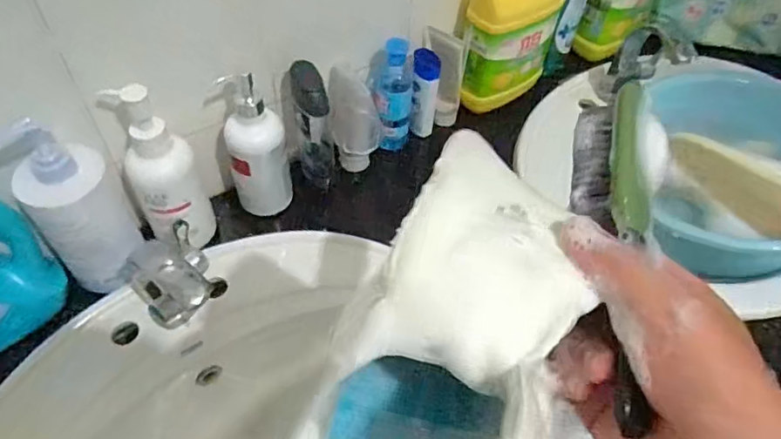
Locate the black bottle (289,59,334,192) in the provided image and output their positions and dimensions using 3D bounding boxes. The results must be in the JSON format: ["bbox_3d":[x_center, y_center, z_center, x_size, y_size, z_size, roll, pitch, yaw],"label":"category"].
[{"bbox_3d":[-0.097,-0.113,0.687,0.052,0.163,0.050,-8,53,-10],"label":"black bottle"}]

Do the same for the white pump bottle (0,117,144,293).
[{"bbox_3d":[-0.315,-0.013,0.567,0.084,0.169,0.089,-33,61,-26],"label":"white pump bottle"}]

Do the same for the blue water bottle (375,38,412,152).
[{"bbox_3d":[0.004,-0.160,0.740,0.047,0.152,0.047,7,52,2],"label":"blue water bottle"}]

